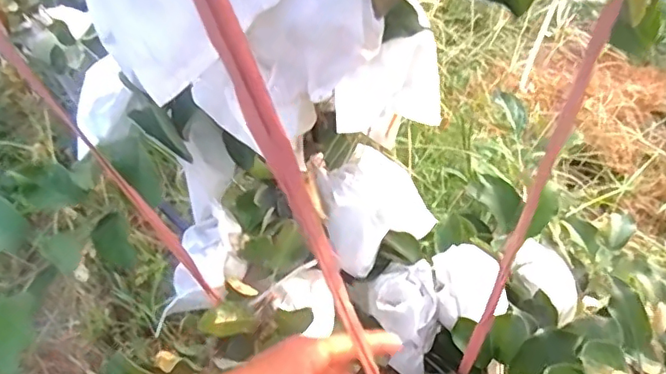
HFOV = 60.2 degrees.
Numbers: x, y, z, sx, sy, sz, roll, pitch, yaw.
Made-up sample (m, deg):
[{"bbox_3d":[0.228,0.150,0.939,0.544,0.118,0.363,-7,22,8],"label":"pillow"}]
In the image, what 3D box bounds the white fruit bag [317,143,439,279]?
[{"bbox_3d":[0.030,0.023,0.613,0.116,0.121,0.070,-37,26,-13],"label":"white fruit bag"}]

